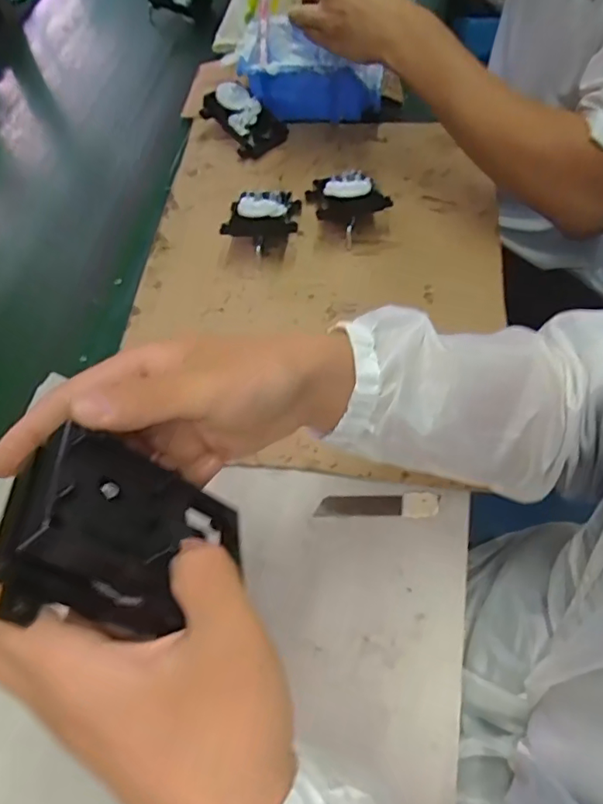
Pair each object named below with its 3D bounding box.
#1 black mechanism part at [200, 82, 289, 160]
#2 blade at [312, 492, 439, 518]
[{"bbox_3d":[-0.072,-0.370,0.693,0.080,0.048,0.100,-36,62,-21],"label":"black mechanism part"},{"bbox_3d":[0.062,0.084,0.435,0.098,0.004,0.020,-2,58,3],"label":"blade"}]

